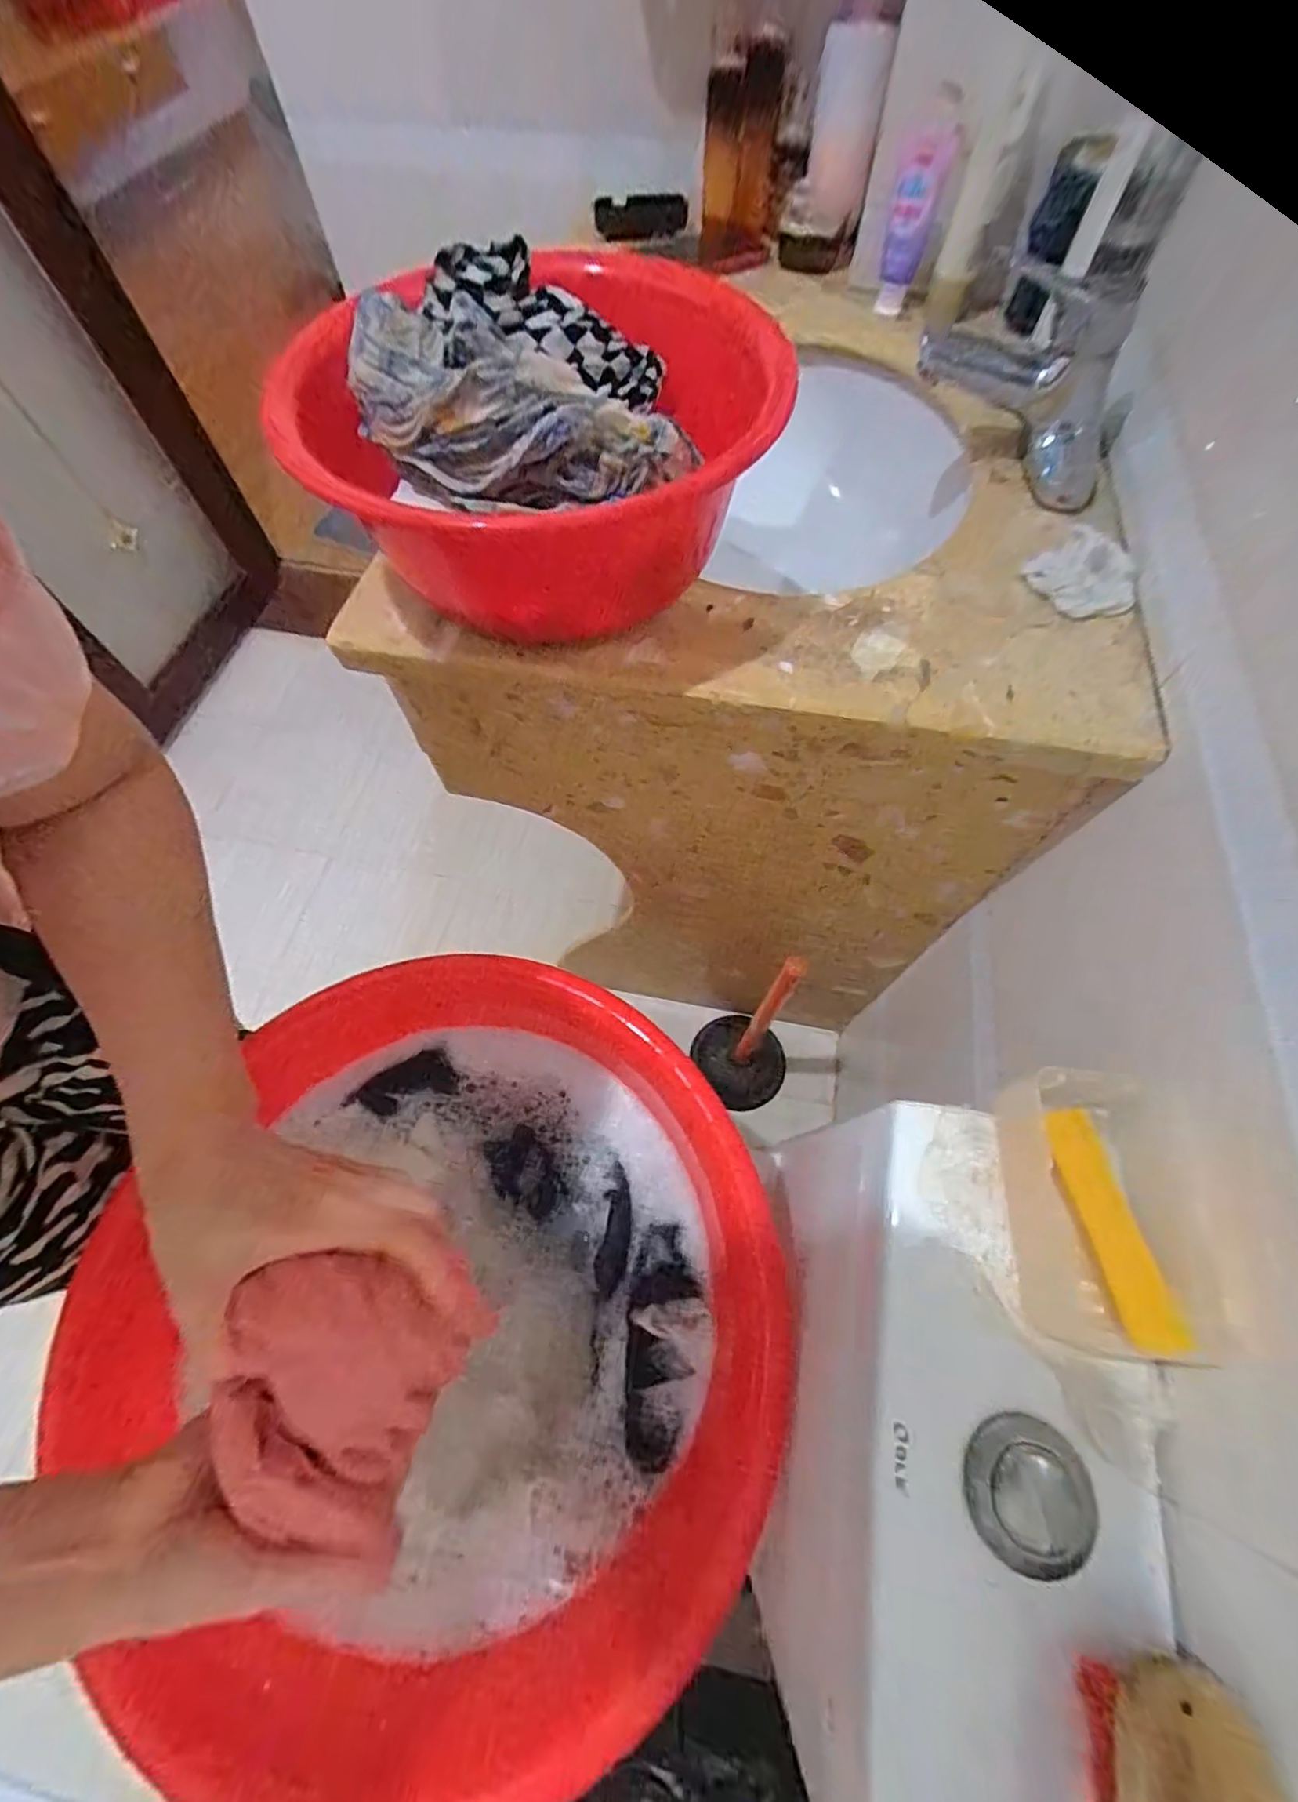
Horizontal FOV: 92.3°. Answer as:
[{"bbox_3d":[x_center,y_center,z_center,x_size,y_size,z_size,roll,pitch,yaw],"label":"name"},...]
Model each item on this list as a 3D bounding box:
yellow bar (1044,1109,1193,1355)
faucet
[{"bbox_3d":[0.217,0.153,0.297,0.015,0.026,0.099,-7,64,-3],"label":"yellow bar"},{"bbox_3d":[0.291,-0.402,0.475,0.166,0.120,0.077,33,67,17],"label":"faucet"}]

